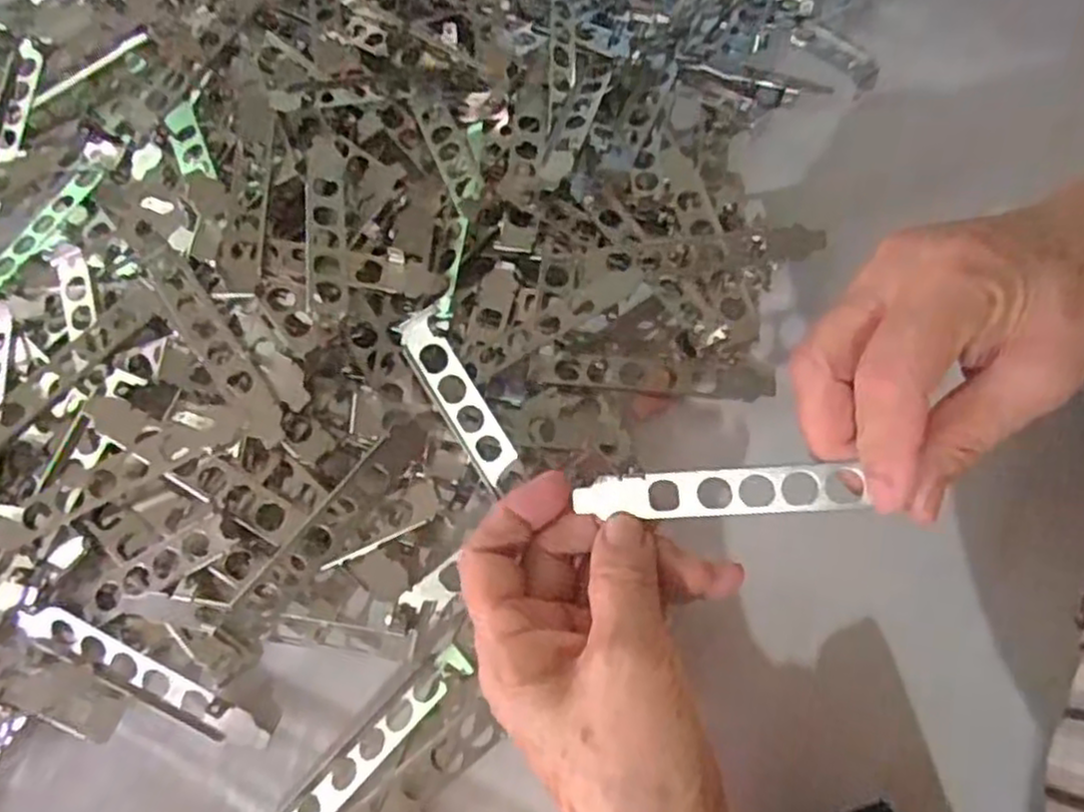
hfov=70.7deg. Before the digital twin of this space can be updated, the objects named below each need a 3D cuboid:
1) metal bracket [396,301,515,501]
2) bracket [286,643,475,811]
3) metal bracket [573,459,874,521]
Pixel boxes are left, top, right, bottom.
[{"bbox_3d":[-0.036,-0.002,0.335,0.019,0.009,0.083,-30,97,-11],"label":"metal bracket"},{"bbox_3d":[-0.075,0.145,0.309,0.016,0.015,0.118,42,74,18],"label":"bracket"},{"bbox_3d":[0.066,0.033,0.290,0.106,0.004,0.019,-4,93,13],"label":"metal bracket"}]

